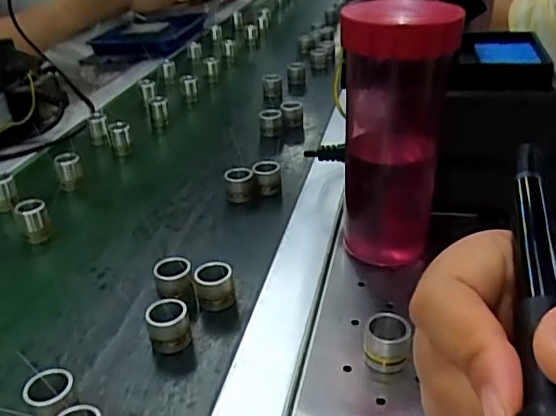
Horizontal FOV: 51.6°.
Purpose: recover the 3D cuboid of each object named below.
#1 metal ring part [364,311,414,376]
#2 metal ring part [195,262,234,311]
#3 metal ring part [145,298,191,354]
[{"bbox_3d":[0.060,0.075,0.316,0.024,0.026,0.023,2,30,11],"label":"metal ring part"},{"bbox_3d":[-0.041,0.052,0.374,0.024,0.027,0.021,-9,30,-8],"label":"metal ring part"},{"bbox_3d":[-0.065,0.072,0.344,0.024,0.027,0.021,-8,29,-6],"label":"metal ring part"}]

